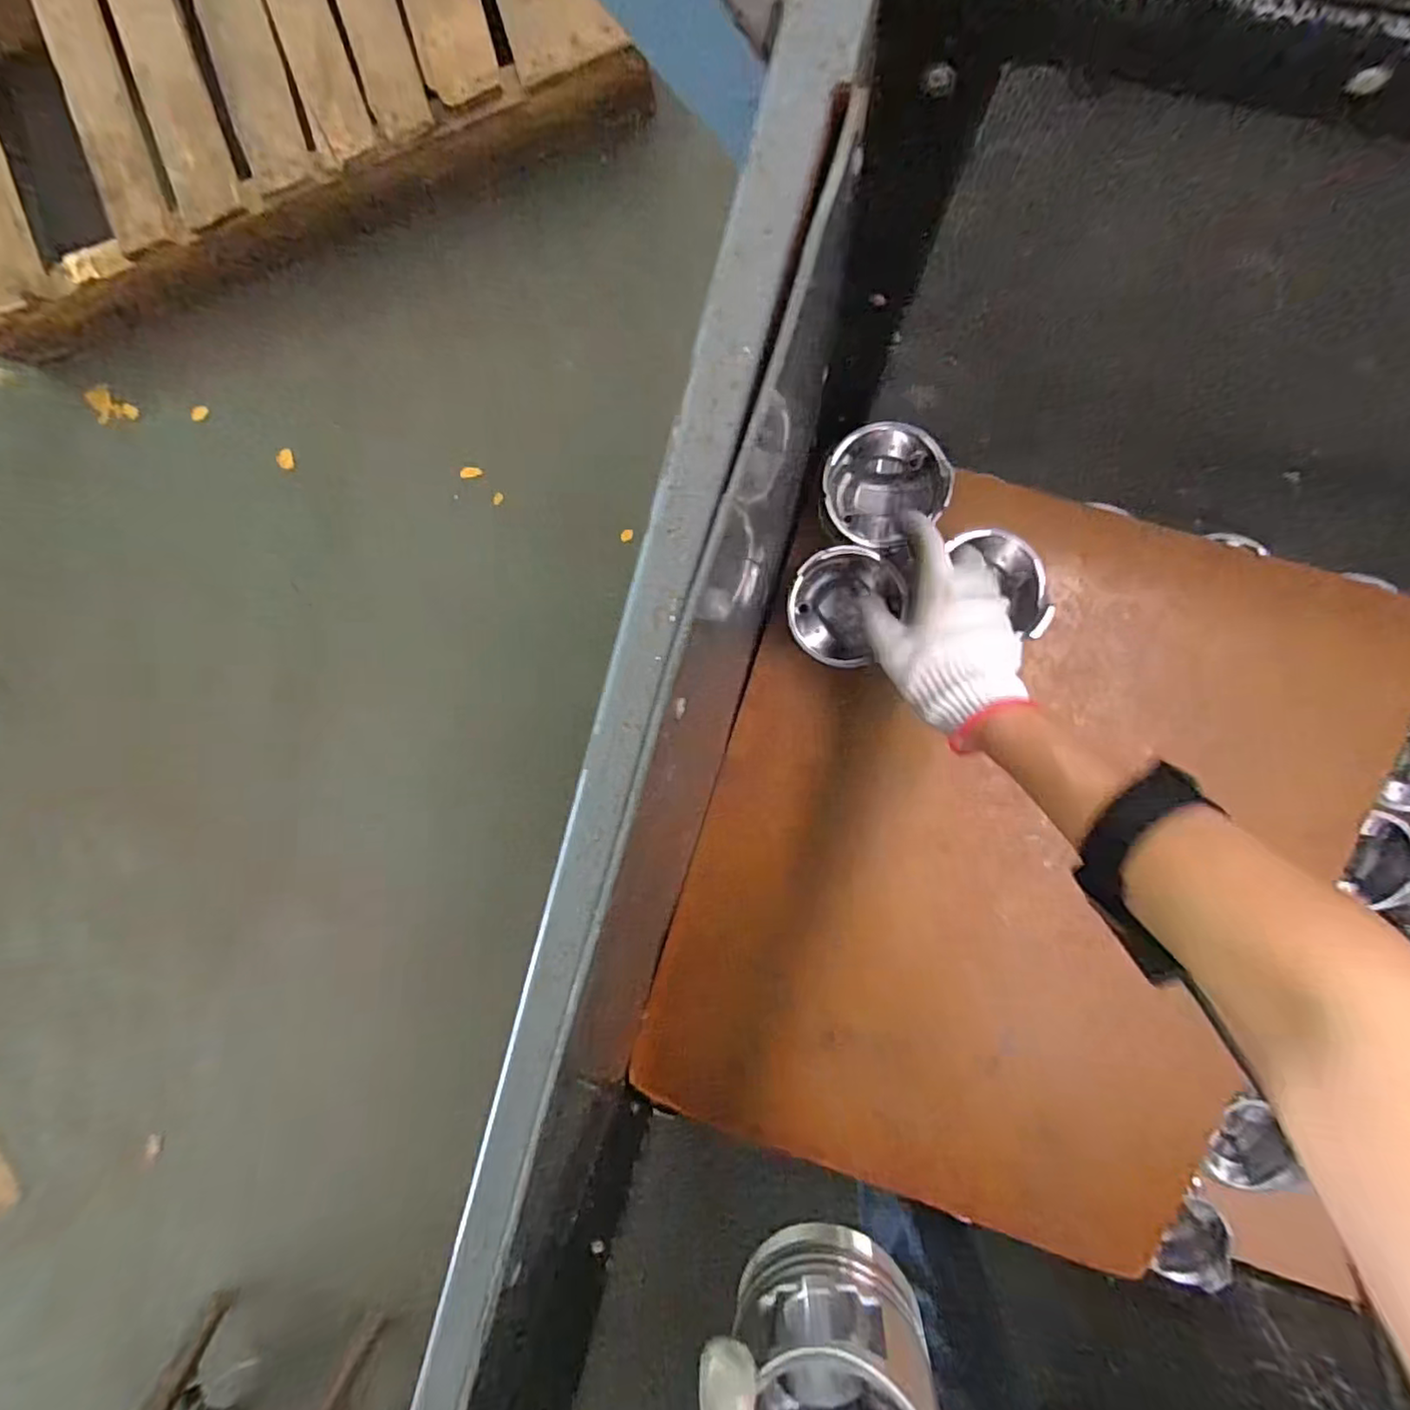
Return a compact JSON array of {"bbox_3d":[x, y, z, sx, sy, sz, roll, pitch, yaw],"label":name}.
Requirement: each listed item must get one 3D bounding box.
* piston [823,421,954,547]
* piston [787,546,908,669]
[{"bbox_3d":[0.133,-0.163,0.490,0.085,0.076,0.081,3,98,2],"label":"piston"},{"bbox_3d":[0.107,-0.079,0.507,0.084,0.067,0.085,0,98,3],"label":"piston"}]

